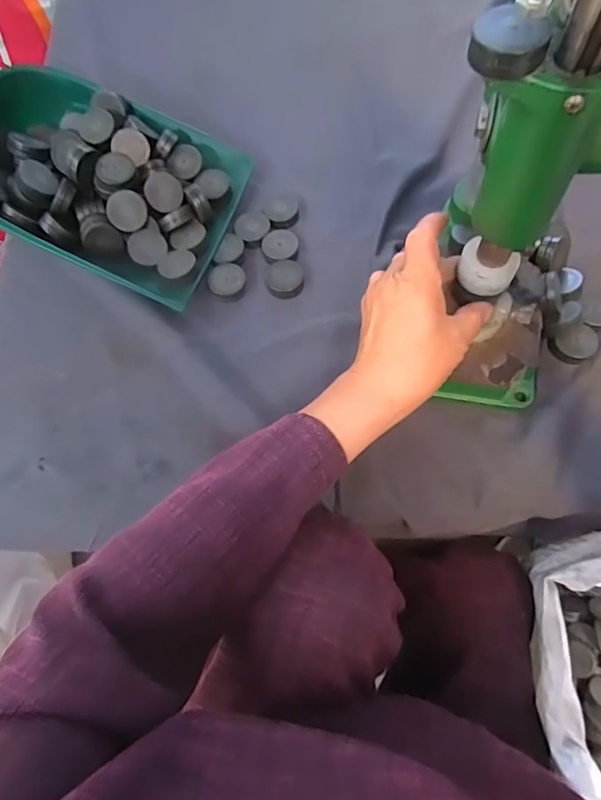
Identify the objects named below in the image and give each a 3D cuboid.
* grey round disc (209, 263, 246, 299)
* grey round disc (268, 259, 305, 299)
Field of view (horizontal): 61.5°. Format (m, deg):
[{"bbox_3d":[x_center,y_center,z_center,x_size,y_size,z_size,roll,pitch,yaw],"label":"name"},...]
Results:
[{"bbox_3d":[-0.065,-0.106,0.448,0.031,0.013,0.030,-1,66,2],"label":"grey round disc"},{"bbox_3d":[-0.013,-0.107,0.447,0.031,0.015,0.032,-1,66,2],"label":"grey round disc"}]

